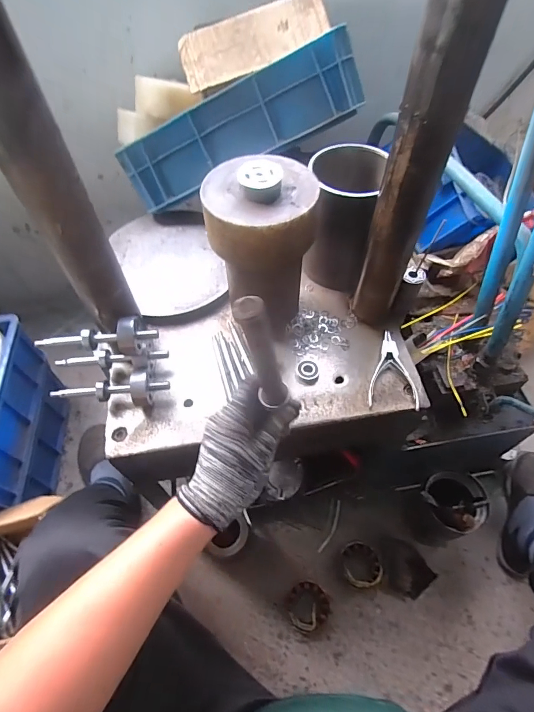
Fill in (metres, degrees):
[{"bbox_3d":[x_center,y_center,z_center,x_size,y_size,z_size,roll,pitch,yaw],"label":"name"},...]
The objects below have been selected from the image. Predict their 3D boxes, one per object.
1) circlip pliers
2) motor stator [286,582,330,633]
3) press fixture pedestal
[{"bbox_3d":[0.190,0.019,0.585,0.069,0.012,0.129,9,57,7],"label":"circlip pliers"},{"bbox_3d":[0.083,0.500,0.783,0.081,0.039,0.080,-1,56,1],"label":"motor stator"},{"bbox_3d":[-0.008,-0.155,0.560,0.142,0.215,0.144,2,56,3],"label":"press fixture pedestal"}]

